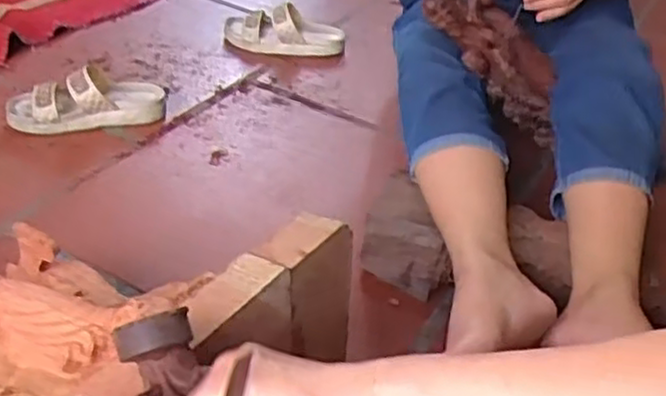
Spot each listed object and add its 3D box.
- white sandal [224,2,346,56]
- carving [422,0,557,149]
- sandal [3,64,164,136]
[{"bbox_3d":[-0.089,-0.316,1.399,0.223,0.075,0.096,6,35,-3],"label":"white sandal"},{"bbox_3d":[0.219,-0.193,1.003,0.281,0.080,0.069,48,31,-19],"label":"carving"},{"bbox_3d":[-0.365,-0.148,1.123,0.226,0.069,0.087,-5,37,-17],"label":"sandal"}]

